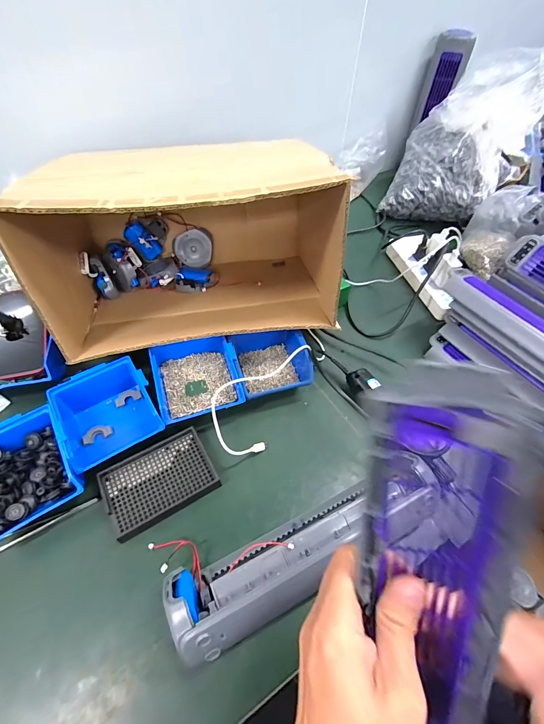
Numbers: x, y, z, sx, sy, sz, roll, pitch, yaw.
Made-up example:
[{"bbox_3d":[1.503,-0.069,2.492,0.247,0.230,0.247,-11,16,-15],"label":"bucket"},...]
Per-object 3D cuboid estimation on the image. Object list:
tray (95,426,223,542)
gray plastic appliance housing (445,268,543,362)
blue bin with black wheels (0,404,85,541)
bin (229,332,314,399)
[{"bbox_3d":[-0.147,0.151,0.435,0.132,0.012,0.096,-25,57,-18],"label":"tray"},{"bbox_3d":[0.386,-0.050,0.486,0.071,0.034,0.284,-25,57,-19],"label":"gray plastic appliance housing"},{"bbox_3d":[-0.312,0.137,0.419,0.116,0.063,0.142,-28,60,-20],"label":"blue bin with black wheels"},{"bbox_3d":[-0.004,-0.006,0.535,0.113,0.057,0.130,-12,55,-10],"label":"bin"}]

